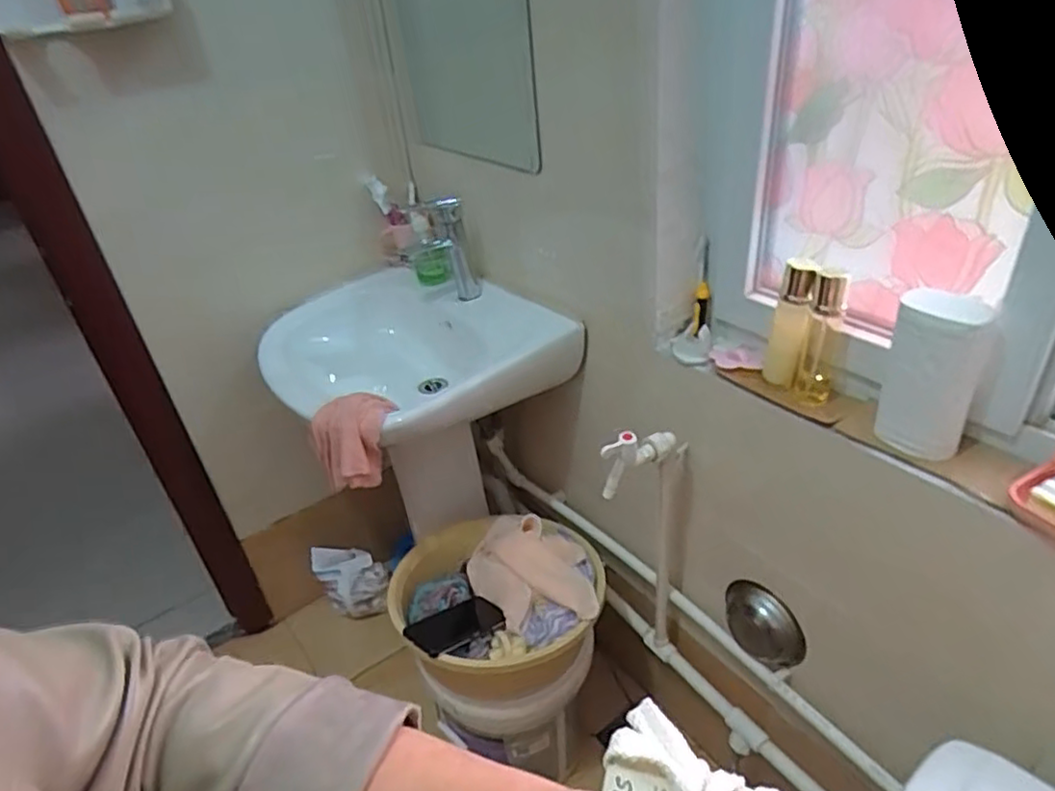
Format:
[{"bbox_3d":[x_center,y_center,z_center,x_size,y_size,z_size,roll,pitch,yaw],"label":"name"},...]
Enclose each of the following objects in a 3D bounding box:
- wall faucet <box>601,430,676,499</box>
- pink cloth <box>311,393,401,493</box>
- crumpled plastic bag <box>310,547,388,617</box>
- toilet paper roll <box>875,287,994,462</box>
[{"bbox_3d":[0.156,0.081,0.924,0.124,0.090,0.033,-30,42,-33],"label":"wall faucet"},{"bbox_3d":[-0.255,0.066,1.008,0.127,0.105,0.107,-18,36,-19],"label":"pink cloth"},{"bbox_3d":[-0.420,0.441,1.581,0.165,0.161,0.067,-6,34,-3],"label":"crumpled plastic bag"},{"bbox_3d":[0.451,-0.028,0.741,0.092,0.186,0.096,18,40,30],"label":"toilet paper roll"}]

